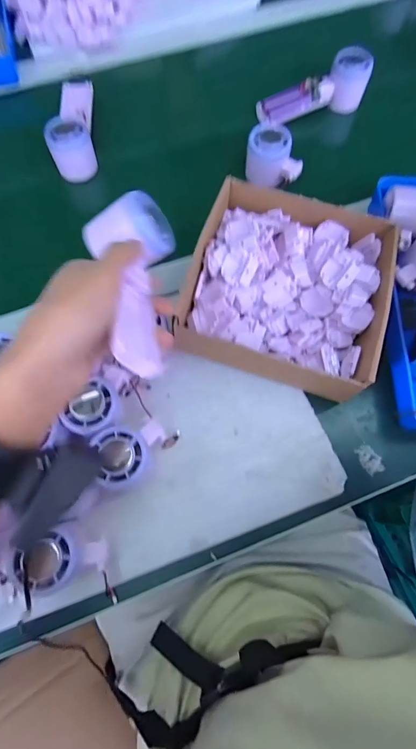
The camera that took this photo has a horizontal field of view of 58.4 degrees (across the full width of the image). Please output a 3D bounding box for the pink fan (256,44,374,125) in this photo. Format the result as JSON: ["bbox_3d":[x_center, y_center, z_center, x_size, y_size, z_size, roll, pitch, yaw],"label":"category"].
[{"bbox_3d":[0.154,-0.412,0.535,0.155,0.061,0.045,-13,72,-4],"label":"pink fan"}]

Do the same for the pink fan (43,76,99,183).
[{"bbox_3d":[-0.189,-0.359,0.518,0.054,0.050,0.169,-6,71,-2],"label":"pink fan"}]

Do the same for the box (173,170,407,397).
[{"bbox_3d":[0.088,-0.100,0.420,0.207,0.065,0.210,19,72,7],"label":"box"}]

